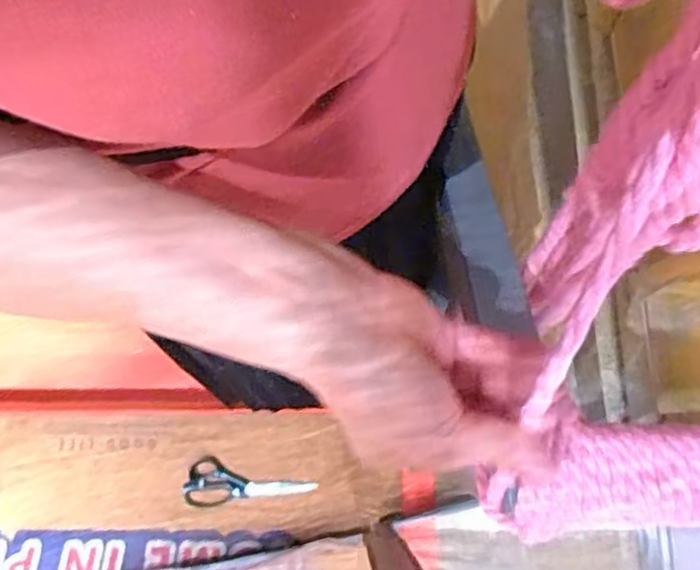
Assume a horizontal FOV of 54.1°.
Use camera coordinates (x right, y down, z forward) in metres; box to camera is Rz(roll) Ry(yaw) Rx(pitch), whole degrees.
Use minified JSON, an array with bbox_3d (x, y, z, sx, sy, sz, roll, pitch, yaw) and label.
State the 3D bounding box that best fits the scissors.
[{"bbox_3d":[-0.153,0.284,1.018,0.189,0.009,0.071,-10,78,0],"label":"scissors"}]

